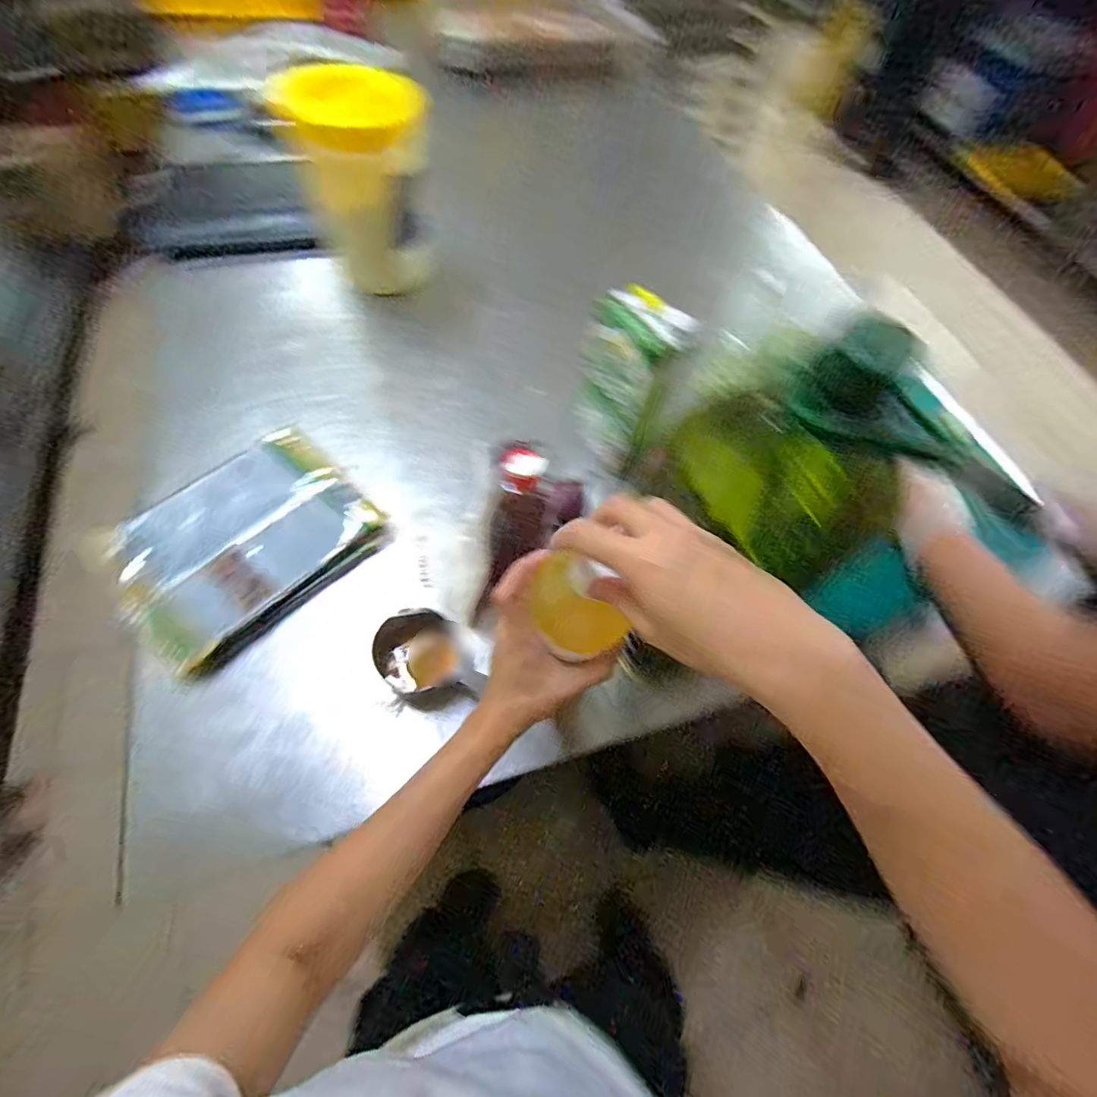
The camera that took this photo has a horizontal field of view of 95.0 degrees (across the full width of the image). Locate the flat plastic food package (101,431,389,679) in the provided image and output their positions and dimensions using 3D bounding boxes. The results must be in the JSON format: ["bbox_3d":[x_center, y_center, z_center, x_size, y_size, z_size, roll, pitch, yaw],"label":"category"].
[{"bbox_3d":[-0.330,-0.011,0.548,0.205,0.031,0.249,41,67,17],"label":"flat plastic food package"}]

